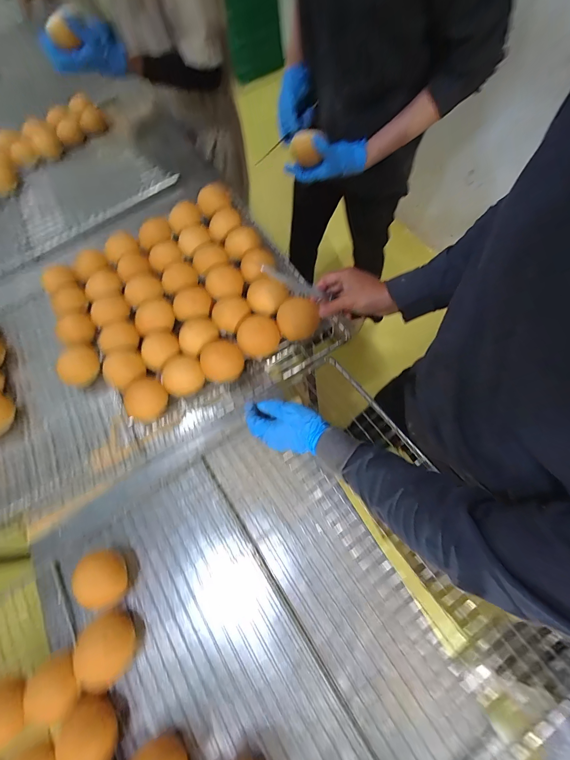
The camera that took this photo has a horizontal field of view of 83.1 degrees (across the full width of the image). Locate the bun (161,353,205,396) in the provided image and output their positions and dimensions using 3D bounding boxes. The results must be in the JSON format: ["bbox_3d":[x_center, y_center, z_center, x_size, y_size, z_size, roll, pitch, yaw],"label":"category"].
[{"bbox_3d":[-0.190,-0.007,0.602,0.076,0.051,0.072,-3,67,7],"label":"bun"}]

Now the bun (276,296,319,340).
[{"bbox_3d":[0.025,-0.111,0.602,0.077,0.053,0.066,-11,66,3],"label":"bun"}]

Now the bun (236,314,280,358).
[{"bbox_3d":[-0.050,-0.083,0.595,0.077,0.047,0.069,-25,66,-3],"label":"bun"}]

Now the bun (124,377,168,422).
[{"bbox_3d":[-0.254,0.037,0.595,0.071,0.048,0.076,-3,67,7],"label":"bun"}]

